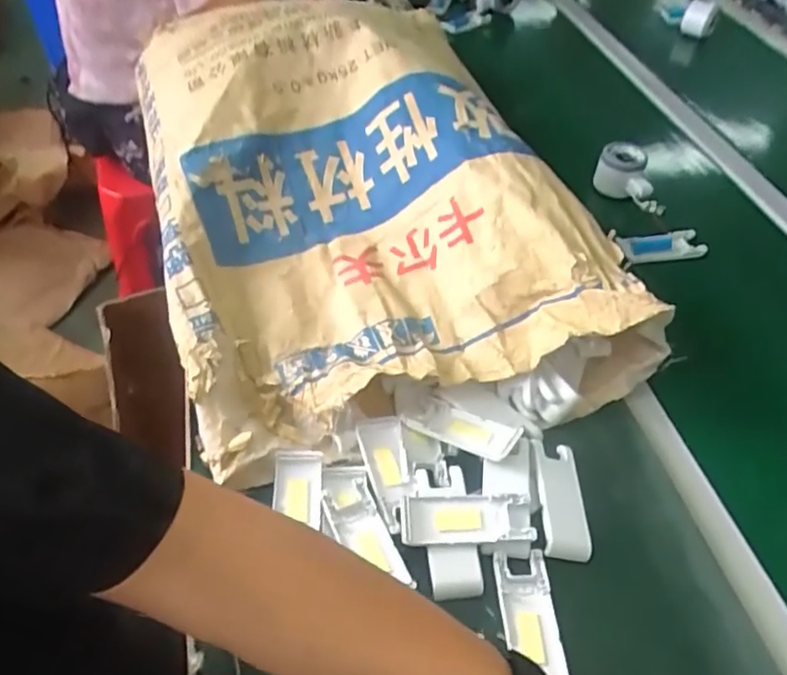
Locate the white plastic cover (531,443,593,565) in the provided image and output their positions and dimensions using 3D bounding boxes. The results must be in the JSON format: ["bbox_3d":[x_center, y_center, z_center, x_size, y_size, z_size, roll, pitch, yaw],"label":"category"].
[{"bbox_3d":[0.139,0.135,0.525,0.037,0.020,0.104,4,48,0],"label":"white plastic cover"}]

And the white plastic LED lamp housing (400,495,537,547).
[{"bbox_3d":[0.057,0.146,0.495,0.100,0.020,0.039,1,48,-2],"label":"white plastic LED lamp housing"}]

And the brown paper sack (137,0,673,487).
[{"bbox_3d":[-0.060,-0.174,0.702,0.405,0.142,0.658,-14,50,-16],"label":"brown paper sack"}]

